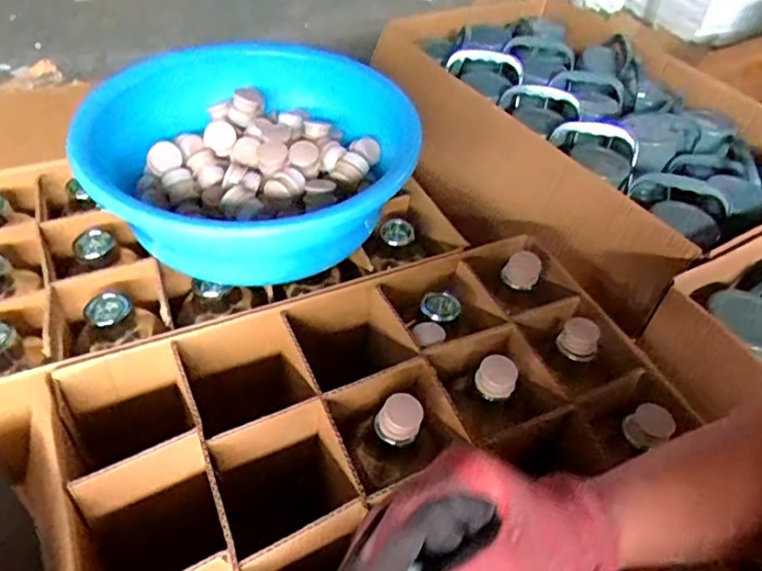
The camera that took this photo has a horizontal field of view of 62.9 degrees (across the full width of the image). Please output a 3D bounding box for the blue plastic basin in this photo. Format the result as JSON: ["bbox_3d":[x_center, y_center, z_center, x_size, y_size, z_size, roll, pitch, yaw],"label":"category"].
[{"bbox_3d":[-0.152,-0.161,0.771,0.376,0.113,0.349,3,45,-3],"label":"blue plastic basin"}]

